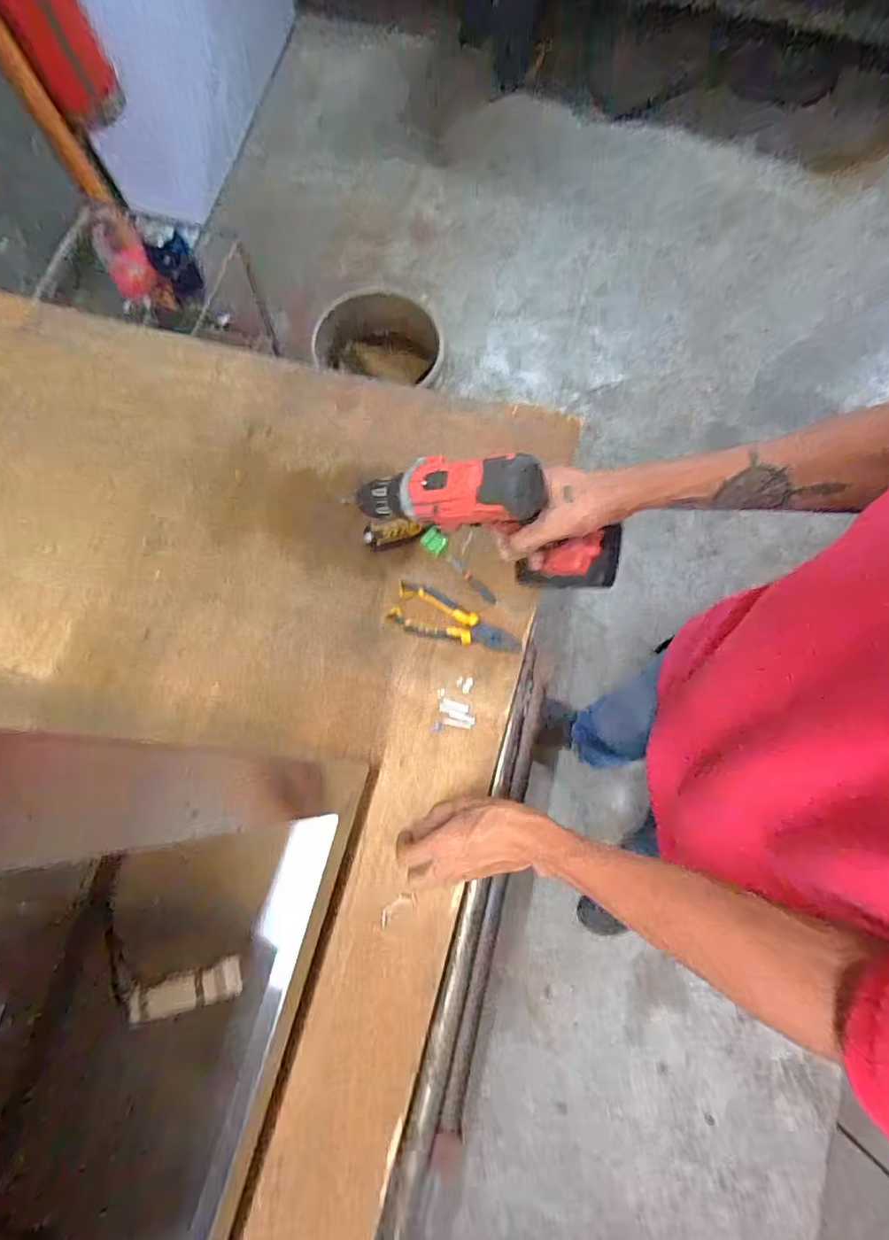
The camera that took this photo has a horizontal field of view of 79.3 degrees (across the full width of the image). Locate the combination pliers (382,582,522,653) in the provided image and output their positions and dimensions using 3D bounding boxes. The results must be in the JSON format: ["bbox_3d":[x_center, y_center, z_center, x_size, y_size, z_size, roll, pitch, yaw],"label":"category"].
[{"bbox_3d":[0.014,-0.003,0.654,0.161,0.010,0.059,15,76,3],"label":"combination pliers"}]

